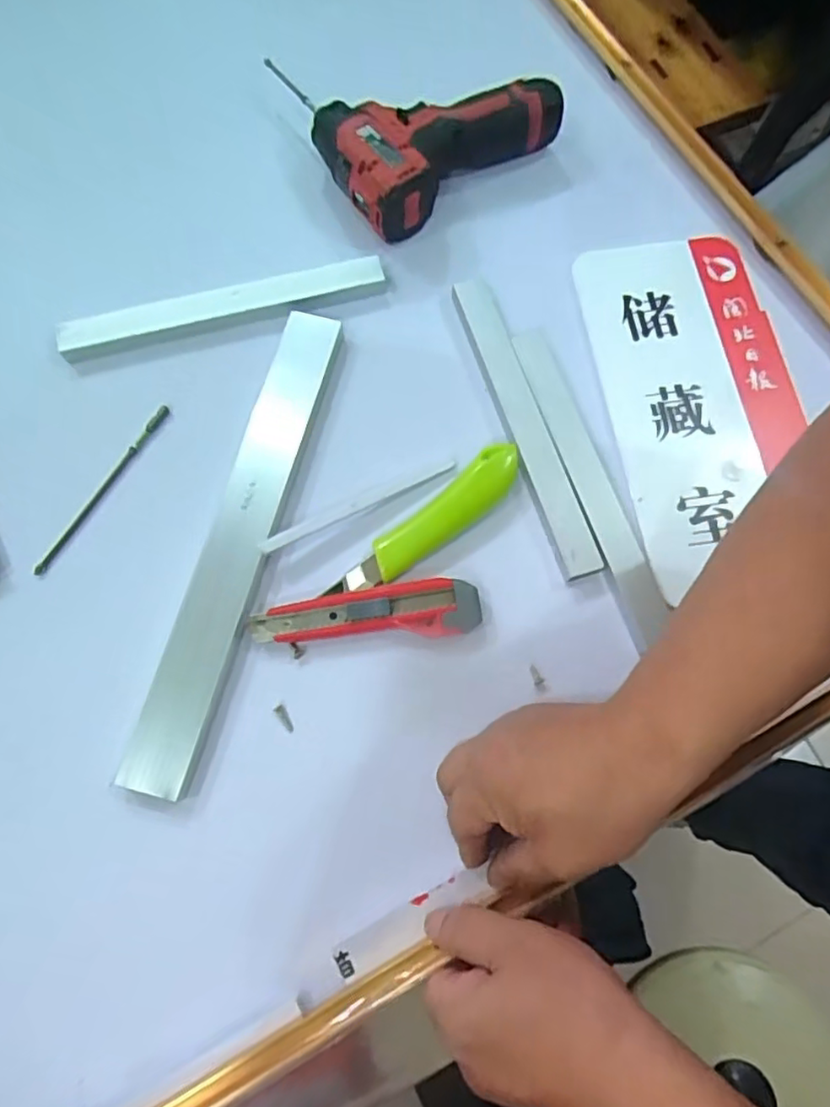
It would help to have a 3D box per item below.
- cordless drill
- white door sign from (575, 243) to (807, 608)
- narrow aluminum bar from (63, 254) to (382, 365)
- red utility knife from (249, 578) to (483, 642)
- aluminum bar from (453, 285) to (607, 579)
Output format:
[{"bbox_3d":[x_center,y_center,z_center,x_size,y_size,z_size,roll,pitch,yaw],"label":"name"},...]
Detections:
[{"bbox_3d":[0.004,-0.363,0.493,0.187,0.050,0.160,-33,77,-9],"label":"cordless drill"},{"bbox_3d":[0.212,-0.117,0.450,0.138,0.006,0.279,-8,75,-1],"label":"white door sign"},{"bbox_3d":[-0.145,-0.187,0.451,0.242,0.015,0.026,-15,75,-5],"label":"narrow aluminum bar"},{"bbox_3d":[-0.032,0.038,0.399,0.146,0.015,0.036,-2,74,-1],"label":"red utility knife"},{"bbox_3d":[0.077,-0.097,0.435,0.030,0.009,0.241,-18,75,-6],"label":"aluminum bar"}]

